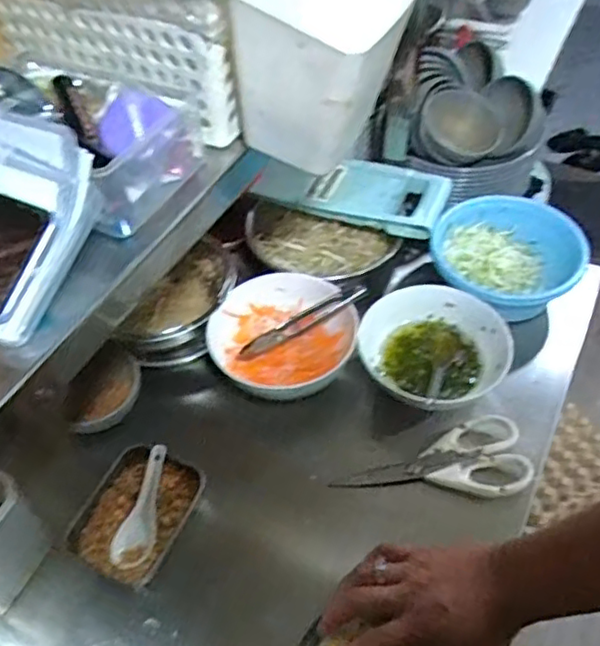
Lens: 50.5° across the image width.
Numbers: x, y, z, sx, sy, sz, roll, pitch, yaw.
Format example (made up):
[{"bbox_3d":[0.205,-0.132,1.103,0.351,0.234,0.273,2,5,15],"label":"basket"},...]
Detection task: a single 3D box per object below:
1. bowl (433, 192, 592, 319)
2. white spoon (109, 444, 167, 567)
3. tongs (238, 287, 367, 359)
[{"bbox_3d":[0.270,-0.090,0.854,0.185,0.064,0.184,-2,50,2],"label":"bowl"},{"bbox_3d":[-0.168,0.191,0.670,0.038,0.030,0.122,3,51,6],"label":"white spoon"},{"bbox_3d":[0.001,-0.001,0.774,0.167,0.029,0.027,-29,53,1],"label":"tongs"}]

